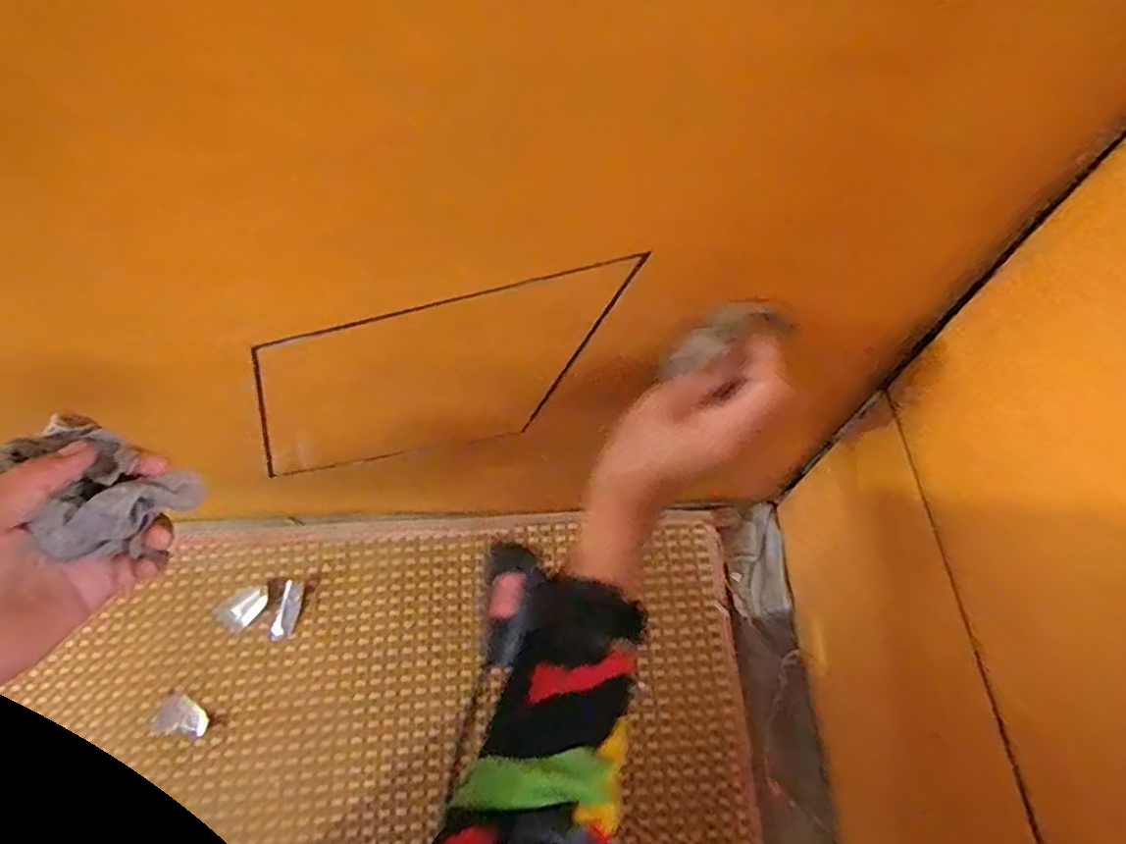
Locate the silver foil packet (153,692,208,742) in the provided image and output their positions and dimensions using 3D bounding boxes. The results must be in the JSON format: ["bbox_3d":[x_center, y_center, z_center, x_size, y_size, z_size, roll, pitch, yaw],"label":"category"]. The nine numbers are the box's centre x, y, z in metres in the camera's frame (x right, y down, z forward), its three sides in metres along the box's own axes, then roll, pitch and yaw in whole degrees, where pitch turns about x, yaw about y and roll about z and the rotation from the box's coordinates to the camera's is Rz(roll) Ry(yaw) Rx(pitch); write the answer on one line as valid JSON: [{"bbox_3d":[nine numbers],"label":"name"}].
[{"bbox_3d":[-0.359,0.280,0.588,0.049,0.004,0.035,23,67,12],"label":"silver foil packet"}]

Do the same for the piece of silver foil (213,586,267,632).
[{"bbox_3d":[-0.322,0.185,0.631,0.035,0.004,0.047,37,71,17],"label":"piece of silver foil"}]

